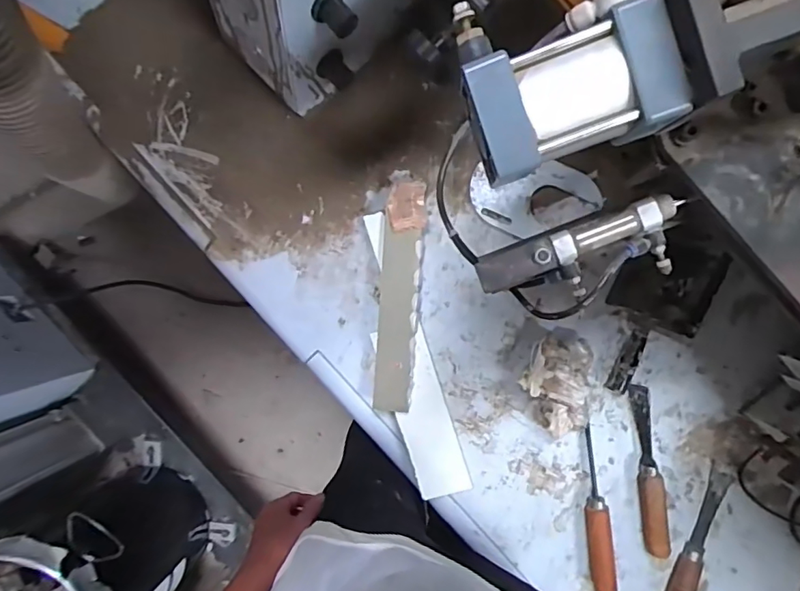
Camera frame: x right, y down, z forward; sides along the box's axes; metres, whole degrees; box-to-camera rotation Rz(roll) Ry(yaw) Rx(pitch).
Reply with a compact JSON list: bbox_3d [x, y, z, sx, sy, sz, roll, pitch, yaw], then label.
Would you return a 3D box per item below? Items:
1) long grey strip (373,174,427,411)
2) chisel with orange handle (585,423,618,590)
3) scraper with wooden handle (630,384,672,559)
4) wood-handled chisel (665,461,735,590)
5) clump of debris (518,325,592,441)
[{"bbox_3d":[-0.001,0.006,0.710,0.053,0.017,0.311,5,96,8],"label":"long grey strip"},{"bbox_3d":[0.267,0.293,0.707,0.034,0.029,0.225,-8,94,9],"label":"chisel with orange handle"},{"bbox_3d":[0.333,0.232,0.693,0.038,0.035,0.227,-5,94,8],"label":"scraper with wooden handle"},{"bbox_3d":[0.391,0.345,0.691,0.026,0.041,0.241,18,97,6],"label":"wood-handled chisel"},{"bbox_3d":[0.210,0.117,0.684,0.102,0.067,0.137,2,95,8],"label":"clump of debris"}]

